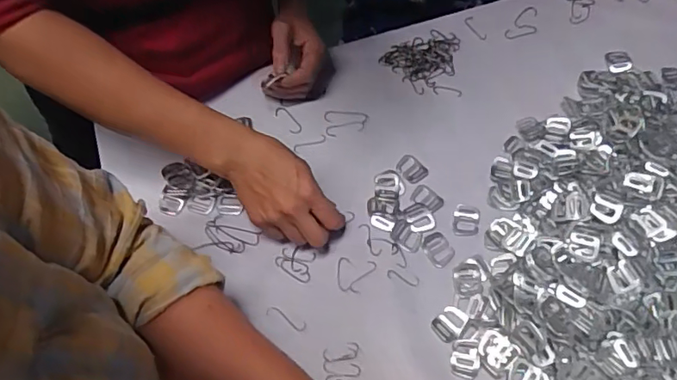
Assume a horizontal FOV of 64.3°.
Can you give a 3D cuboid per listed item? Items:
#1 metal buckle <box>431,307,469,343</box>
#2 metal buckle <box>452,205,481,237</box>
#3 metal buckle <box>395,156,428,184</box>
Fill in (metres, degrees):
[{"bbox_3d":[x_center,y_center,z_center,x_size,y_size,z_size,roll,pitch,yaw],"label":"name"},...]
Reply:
[{"bbox_3d":[0.104,0.124,0.501,0.026,0.004,0.032,36,67,20],"label":"metal buckle"},{"bbox_3d":[0.132,0.031,0.552,0.027,0.004,0.036,8,60,6],"label":"metal buckle"},{"bbox_3d":[0.080,-0.023,0.584,0.026,0.004,0.033,-37,66,-18],"label":"metal buckle"}]

